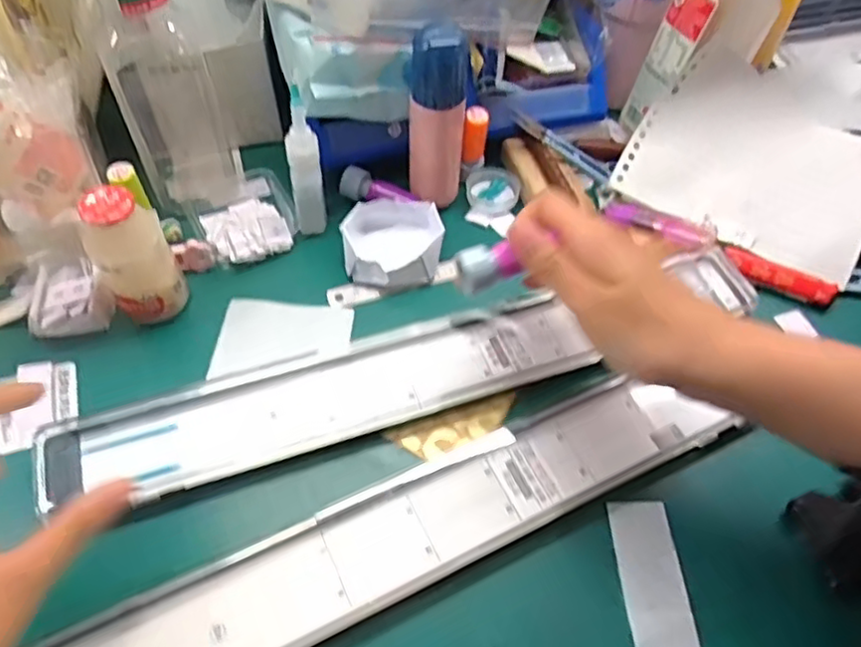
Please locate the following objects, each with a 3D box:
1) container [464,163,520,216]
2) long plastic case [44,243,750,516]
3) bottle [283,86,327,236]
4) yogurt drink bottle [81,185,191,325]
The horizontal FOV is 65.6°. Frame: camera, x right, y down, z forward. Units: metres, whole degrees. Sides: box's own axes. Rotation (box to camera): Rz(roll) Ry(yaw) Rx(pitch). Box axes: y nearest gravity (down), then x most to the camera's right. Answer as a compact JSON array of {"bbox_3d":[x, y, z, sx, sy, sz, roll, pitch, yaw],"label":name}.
[{"bbox_3d":[0.048,-0.104,0.516,0.044,0.009,0.044,2,55,-3],"label":"container"},{"bbox_3d":[-0.003,0.026,0.423,0.448,0.025,0.071,-15,58,-13],"label":"long plastic case"},{"bbox_3d":[-0.085,-0.107,0.450,0.022,0.096,0.027,-8,56,-10],"label":"bottle"},{"bbox_3d":[-0.179,-0.040,0.404,0.042,0.080,0.039,-26,61,-21],"label":"yogurt drink bottle"}]

